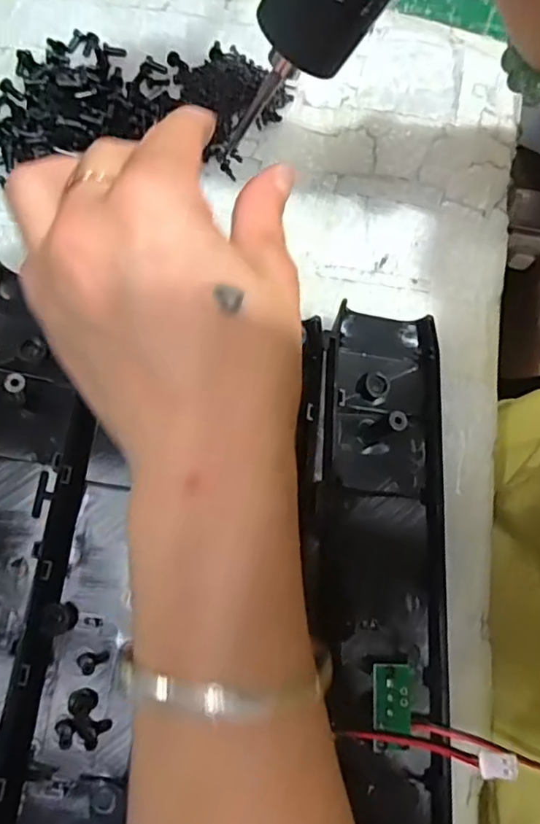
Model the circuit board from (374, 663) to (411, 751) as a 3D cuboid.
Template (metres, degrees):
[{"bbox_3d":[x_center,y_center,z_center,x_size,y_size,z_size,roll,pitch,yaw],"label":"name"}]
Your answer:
[{"bbox_3d":[0.046,0.111,0.219,0.015,0.004,0.029,13,58,-9],"label":"circuit board"}]

